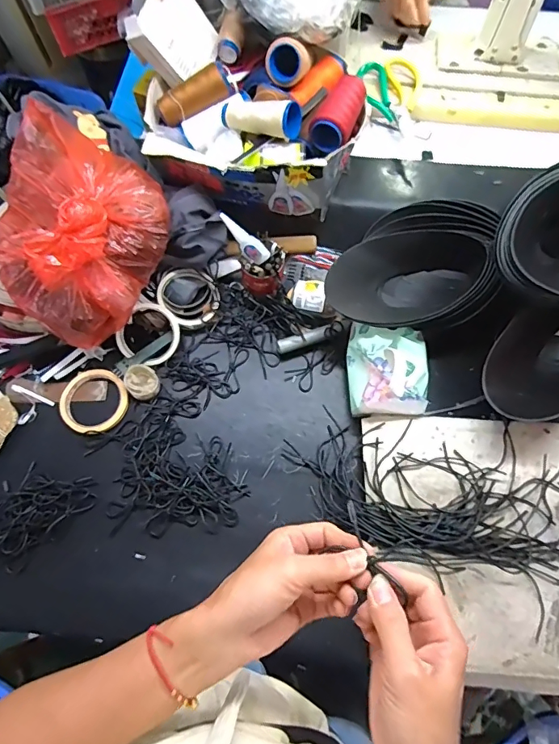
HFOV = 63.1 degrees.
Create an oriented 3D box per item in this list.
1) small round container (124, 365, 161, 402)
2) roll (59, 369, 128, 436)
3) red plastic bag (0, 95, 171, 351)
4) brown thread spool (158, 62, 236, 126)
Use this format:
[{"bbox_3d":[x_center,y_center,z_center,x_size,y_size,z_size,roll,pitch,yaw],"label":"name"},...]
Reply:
[{"bbox_3d":[-0.199,0.015,0.659,0.050,0.026,0.044,32,74,12],"label":"small round container"},{"bbox_3d":[-0.269,0.042,0.660,0.097,0.010,0.094,0,70,1],"label":"roll"},{"bbox_3d":[-0.280,-0.182,0.622,0.236,0.166,0.229,30,73,12],"label":"red plastic bag"},{"bbox_3d":[-0.114,-0.379,0.630,0.111,0.049,0.048,-28,71,5],"label":"brown thread spool"}]

